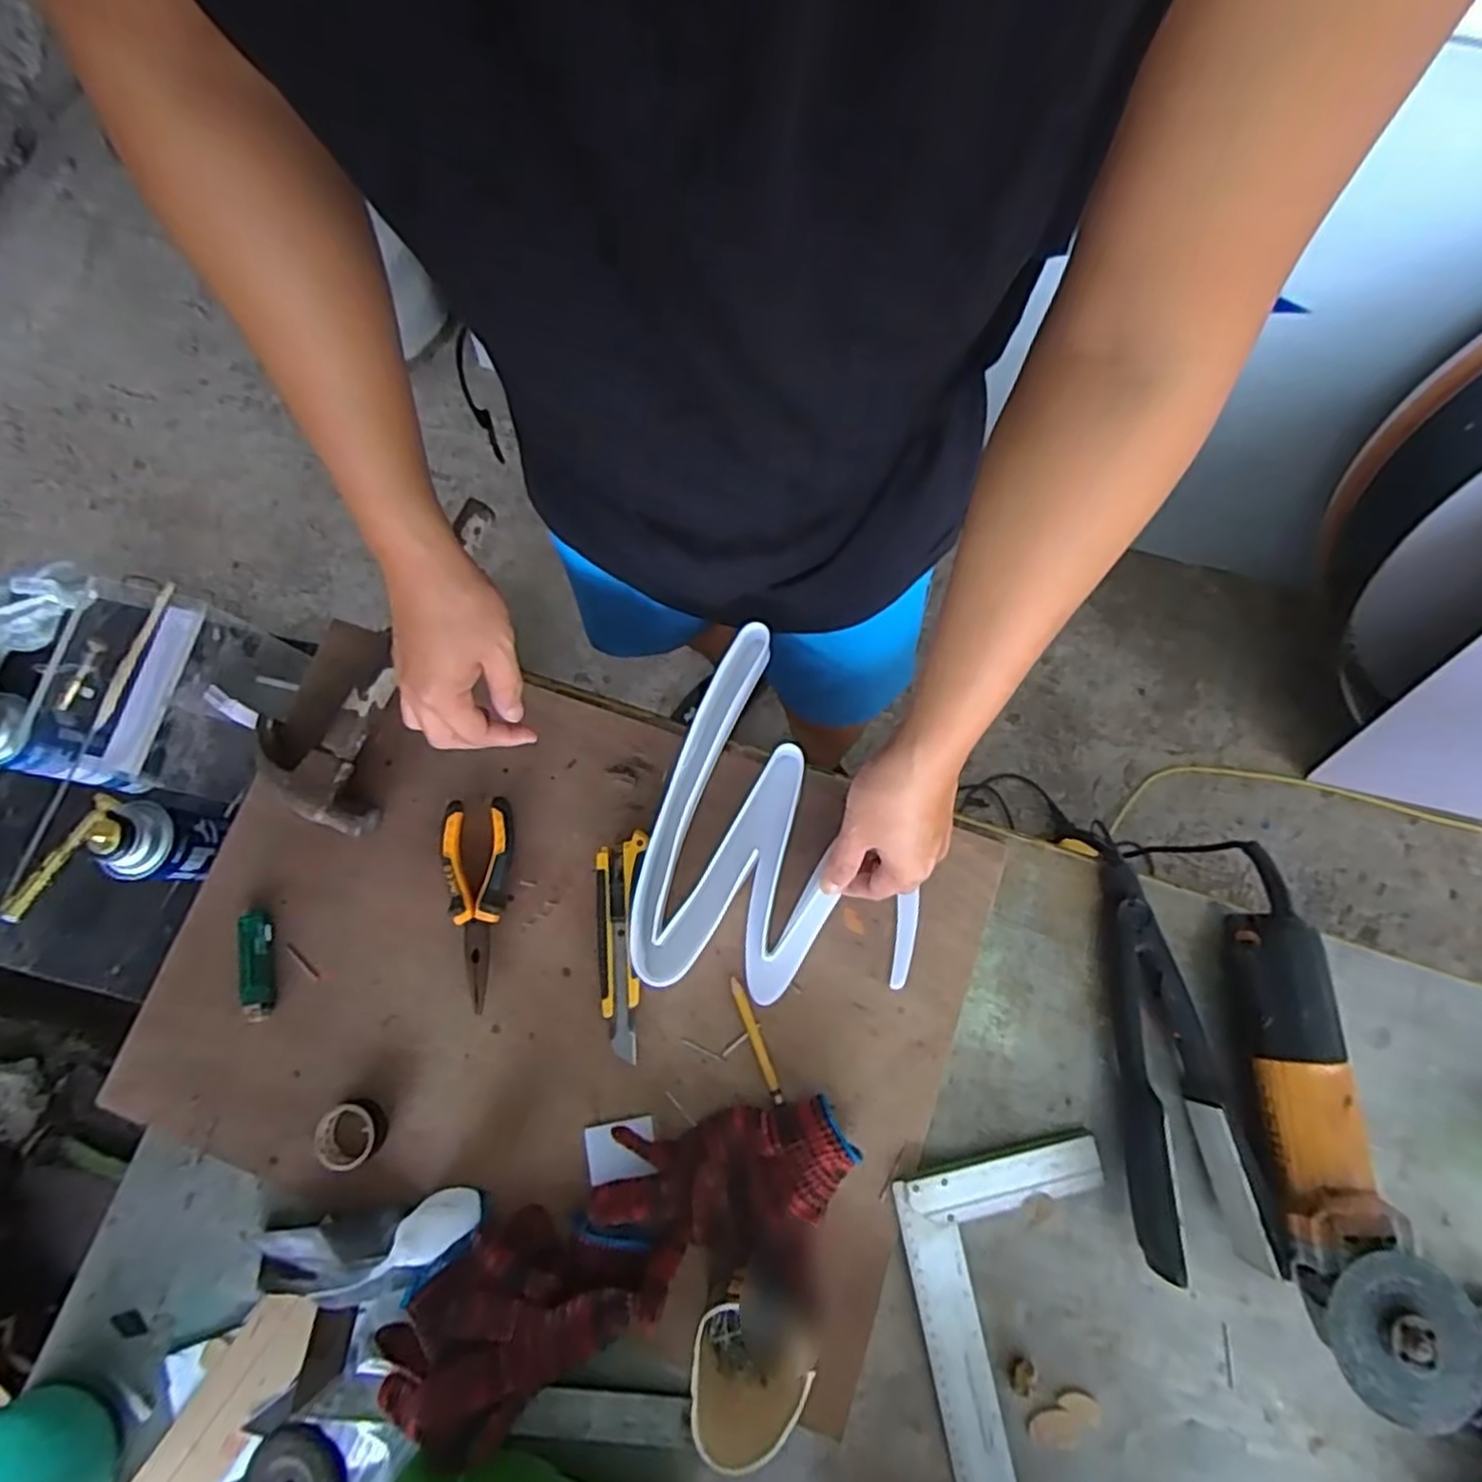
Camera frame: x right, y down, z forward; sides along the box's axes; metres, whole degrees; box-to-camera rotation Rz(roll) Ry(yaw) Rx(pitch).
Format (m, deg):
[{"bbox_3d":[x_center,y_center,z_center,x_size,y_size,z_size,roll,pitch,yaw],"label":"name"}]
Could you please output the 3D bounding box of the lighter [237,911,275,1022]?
[{"bbox_3d":[-0.380,0.176,0.588,0.027,0.013,0.082,-10,76,1],"label":"lighter"}]

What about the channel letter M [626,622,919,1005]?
[{"bbox_3d":[0.040,0.062,0.579,0.205,0.048,0.270,11,77,4],"label":"channel letter M"}]

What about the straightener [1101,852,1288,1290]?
[{"bbox_3d":[0.298,0.218,0.536,0.079,0.058,0.272,-7,76,0],"label":"straightener"}]

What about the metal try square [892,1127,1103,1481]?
[{"bbox_3d":[0.202,0.417,0.511,0.145,0.025,0.254,-11,76,-1],"label":"metal try square"}]

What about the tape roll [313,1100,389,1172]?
[{"bbox_3d":[-0.285,0.287,0.550,0.049,0.017,0.045,0,76,2],"label":"tape roll"}]

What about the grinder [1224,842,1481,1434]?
[{"bbox_3d":[0.379,0.239,0.507,0.082,0.094,0.328,-6,76,0],"label":"grinder"}]

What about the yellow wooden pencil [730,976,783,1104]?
[{"bbox_3d":[0.011,0.221,0.560,0.010,0.005,0.092,-20,77,-3],"label":"yellow wooden pencil"}]

